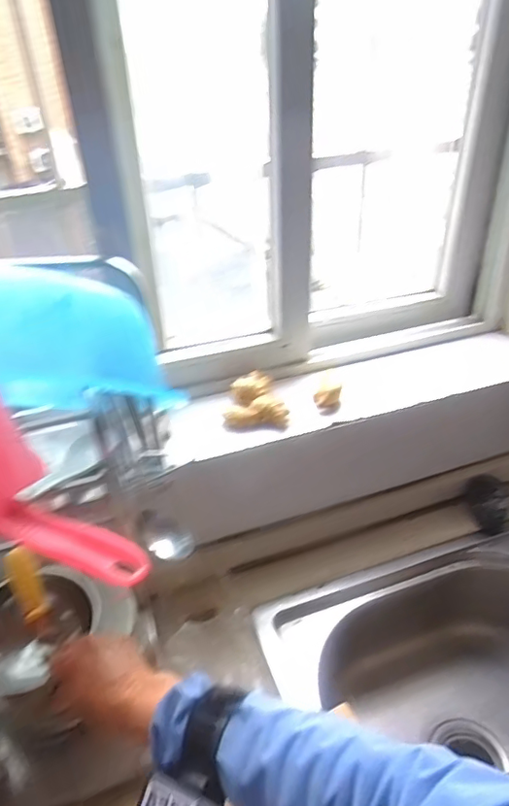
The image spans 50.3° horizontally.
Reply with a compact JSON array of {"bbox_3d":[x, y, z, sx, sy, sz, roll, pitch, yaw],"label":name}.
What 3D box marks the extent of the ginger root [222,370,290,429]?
[{"bbox_3d":[0.000,-0.004,0.755,0.089,0.030,0.098,-4,35,0],"label":"ginger root"}]

